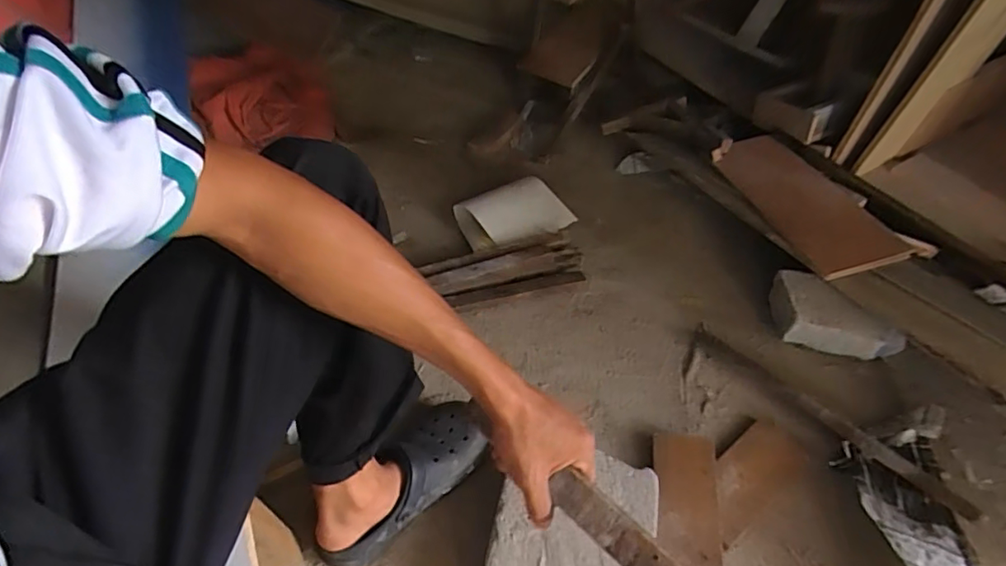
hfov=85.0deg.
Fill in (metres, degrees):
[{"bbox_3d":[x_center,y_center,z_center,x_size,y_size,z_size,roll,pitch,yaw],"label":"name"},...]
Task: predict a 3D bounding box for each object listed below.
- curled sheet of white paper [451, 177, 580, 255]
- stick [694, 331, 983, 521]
[{"bbox_3d":[0.021,-0.143,1.106,0.223,0.054,0.157,-20,53,-18],"label":"curled sheet of white paper"},{"bbox_3d":[0.491,0.203,0.847,0.427,0.029,0.037,35,57,24],"label":"stick"}]

